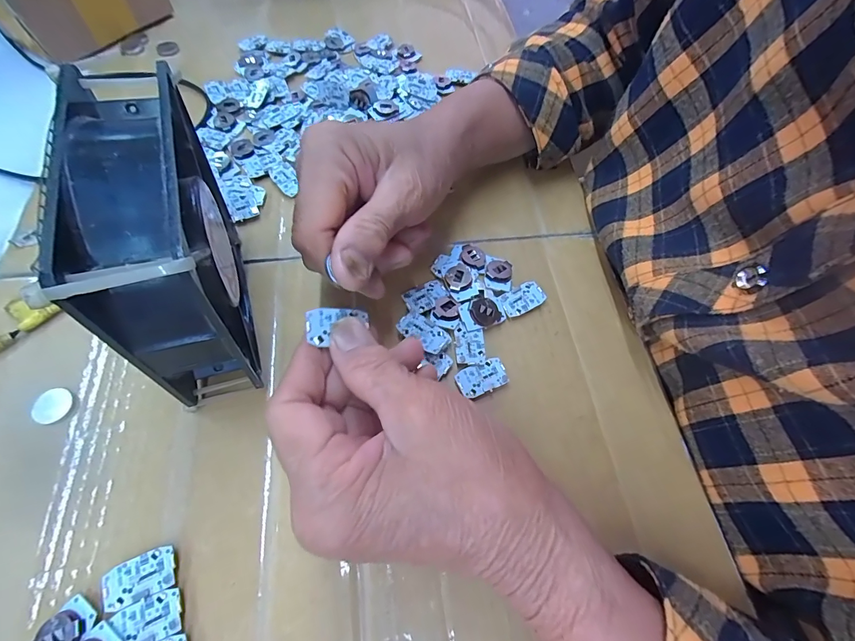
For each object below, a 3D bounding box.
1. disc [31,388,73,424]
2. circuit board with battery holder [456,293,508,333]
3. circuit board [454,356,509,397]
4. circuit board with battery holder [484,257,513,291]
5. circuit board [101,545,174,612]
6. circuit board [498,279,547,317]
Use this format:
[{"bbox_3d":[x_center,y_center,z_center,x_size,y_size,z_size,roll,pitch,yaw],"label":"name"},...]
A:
[{"bbox_3d":[-0.202,0.046,0.210,0.017,0.005,0.019,30,65,12],"label":"disc"},{"bbox_3d":[0.034,-0.007,0.245,0.028,0.007,0.022,-19,65,-12],"label":"circuit board with battery holder"},{"bbox_3d":[0.032,0.033,0.230,0.029,0.004,0.018,-19,65,-12],"label":"circuit board"},{"bbox_3d":[0.048,-0.032,0.262,0.018,0.006,0.025,9,63,2],"label":"circuit board with battery holder"},{"bbox_3d":[-0.131,0.118,0.179,0.029,0.005,0.018,-19,65,-12],"label":"circuit board"},{"bbox_3d":[0.062,-0.014,0.256,0.030,0.004,0.018,-25,67,-15],"label":"circuit board"}]

